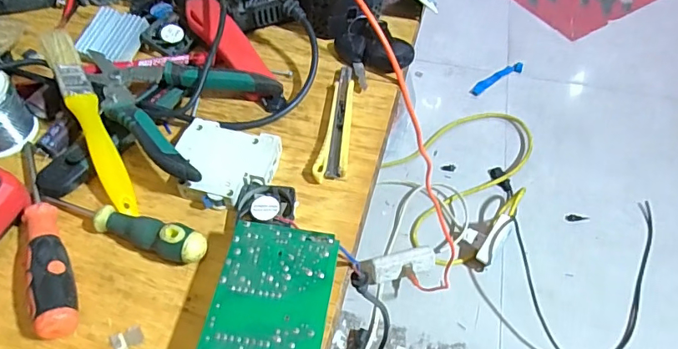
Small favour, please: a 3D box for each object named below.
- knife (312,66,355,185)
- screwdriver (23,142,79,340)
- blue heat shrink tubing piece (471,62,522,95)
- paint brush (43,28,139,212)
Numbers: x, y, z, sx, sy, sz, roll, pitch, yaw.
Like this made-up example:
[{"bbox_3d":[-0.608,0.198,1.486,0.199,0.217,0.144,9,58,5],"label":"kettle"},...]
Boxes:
[{"bbox_3d":[0.000,-0.047,0.416,0.024,0.007,0.127,6,54,4],"label":"knife"},{"bbox_3d":[-0.204,0.034,0.340,0.021,0.023,0.165,-21,57,-15],"label":"screwdriver"},{"bbox_3d":[0.401,-0.245,1.254,0.172,0.010,0.033,-28,59,-16],"label":"blue heat shrink tubing piece"},{"bbox_3d":[-0.194,-0.043,0.382,0.022,0.014,0.166,-24,76,-15],"label":"paint brush"}]

